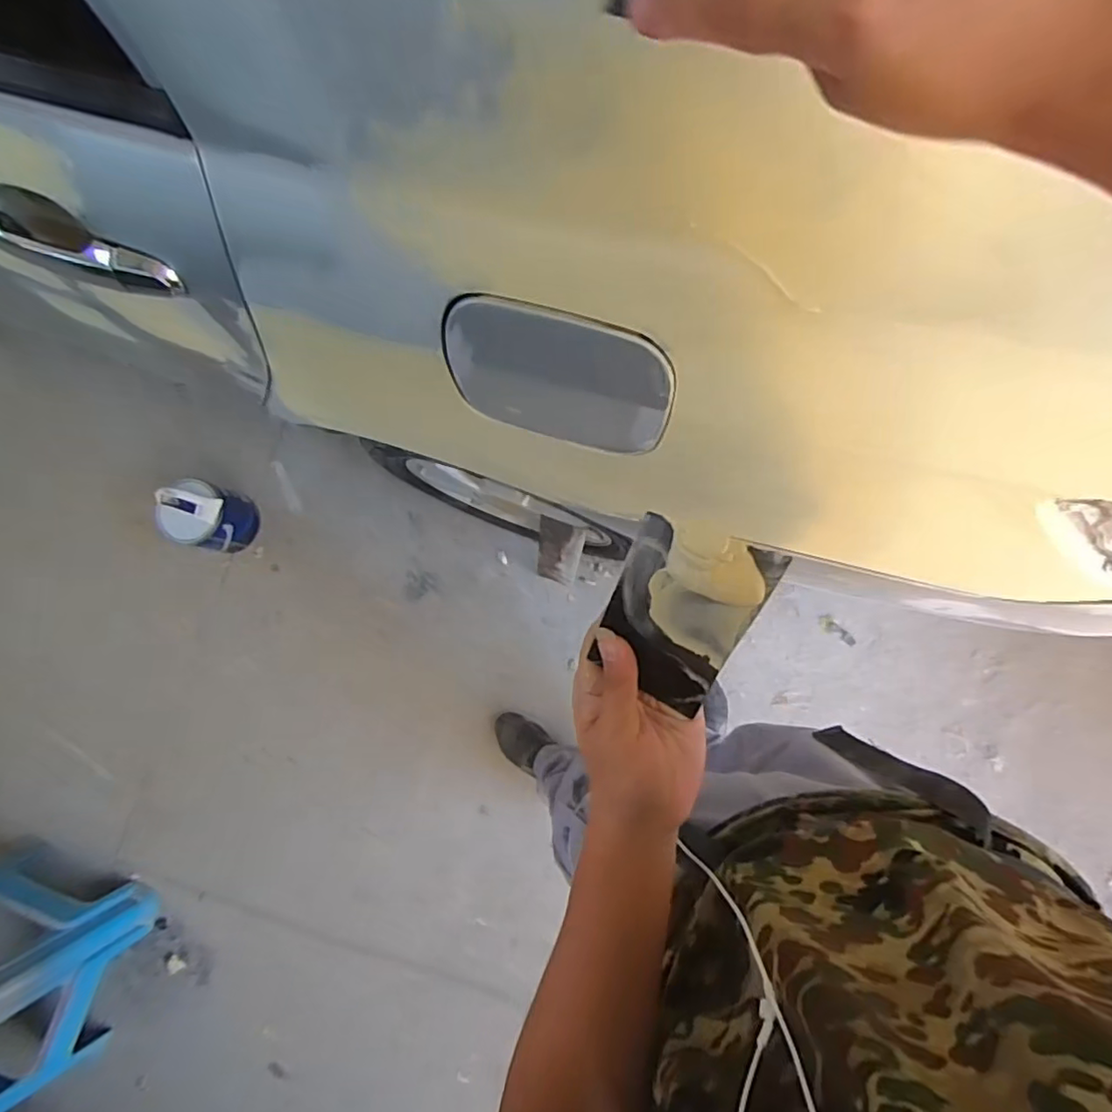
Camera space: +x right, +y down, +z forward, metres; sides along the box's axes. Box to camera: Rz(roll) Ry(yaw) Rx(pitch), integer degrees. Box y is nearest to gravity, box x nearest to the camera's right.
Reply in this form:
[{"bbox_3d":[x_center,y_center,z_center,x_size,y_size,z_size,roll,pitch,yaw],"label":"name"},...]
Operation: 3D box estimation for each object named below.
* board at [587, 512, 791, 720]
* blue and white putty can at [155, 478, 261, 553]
[{"bbox_3d":[0.065,0.036,0.321,0.072,0.013,0.120,20,128,4],"label":"board"},{"bbox_3d":[-0.778,-0.089,1.341,0.139,0.195,0.133,0,86,1],"label":"blue and white putty can"}]

